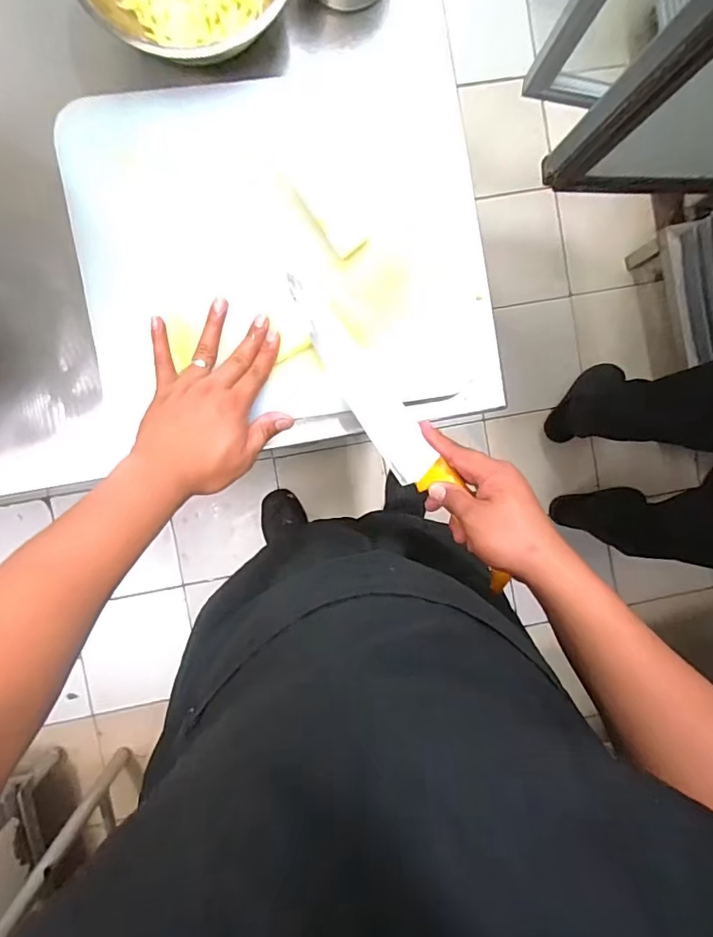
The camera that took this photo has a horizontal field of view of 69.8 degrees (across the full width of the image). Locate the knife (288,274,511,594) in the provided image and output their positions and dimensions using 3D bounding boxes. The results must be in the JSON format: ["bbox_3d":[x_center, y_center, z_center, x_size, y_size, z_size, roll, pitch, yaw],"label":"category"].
[{"bbox_3d":[0.040,-0.036,0.516,0.047,0.031,0.361,-34,87,-2],"label":"knife"}]

